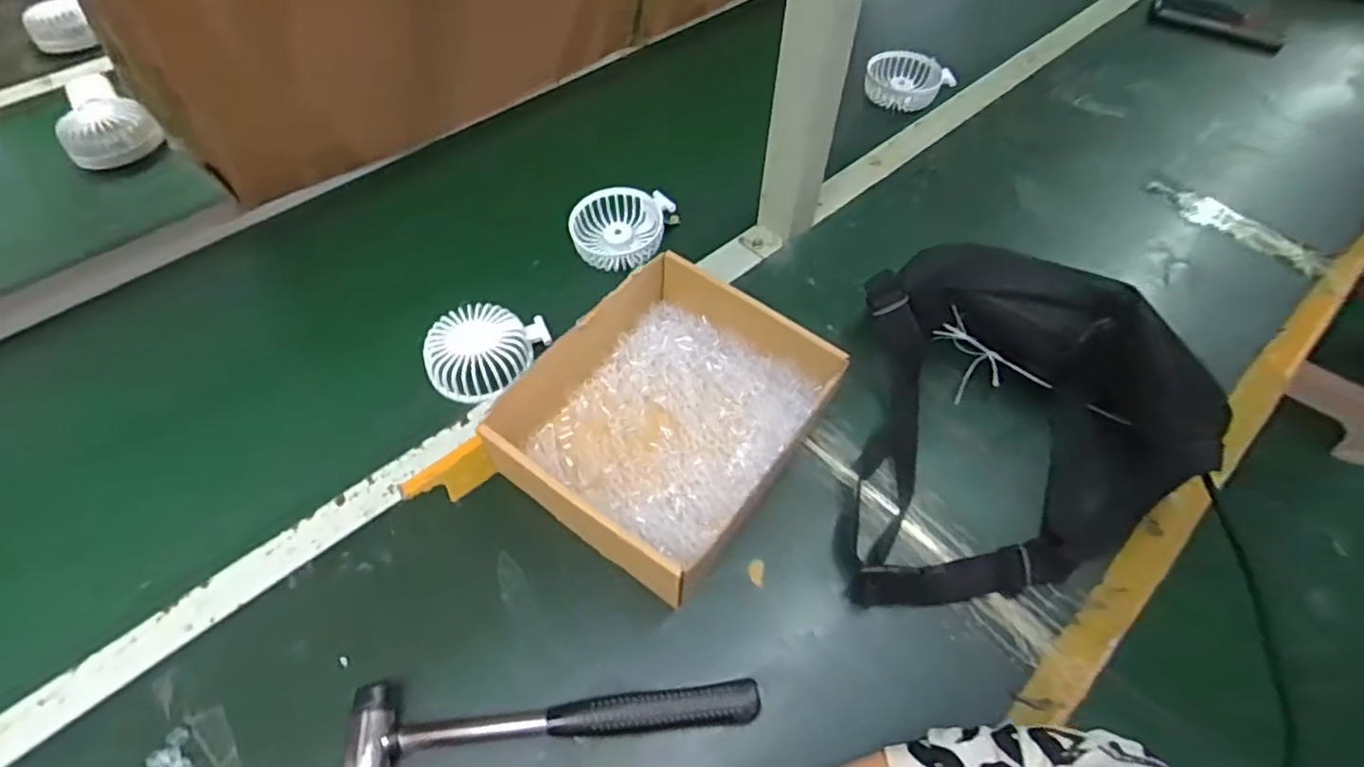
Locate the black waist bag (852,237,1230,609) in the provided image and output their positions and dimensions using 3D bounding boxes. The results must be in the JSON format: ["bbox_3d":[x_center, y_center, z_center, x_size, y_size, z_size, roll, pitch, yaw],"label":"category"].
[{"bbox_3d":[0.248,0.024,0.480,0.221,0.104,0.261,7,55,4],"label":"black waist bag"}]

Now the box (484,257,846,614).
[{"bbox_3d":[-0.010,0.025,0.491,0.178,0.070,0.209,34,61,19],"label":"box"}]

